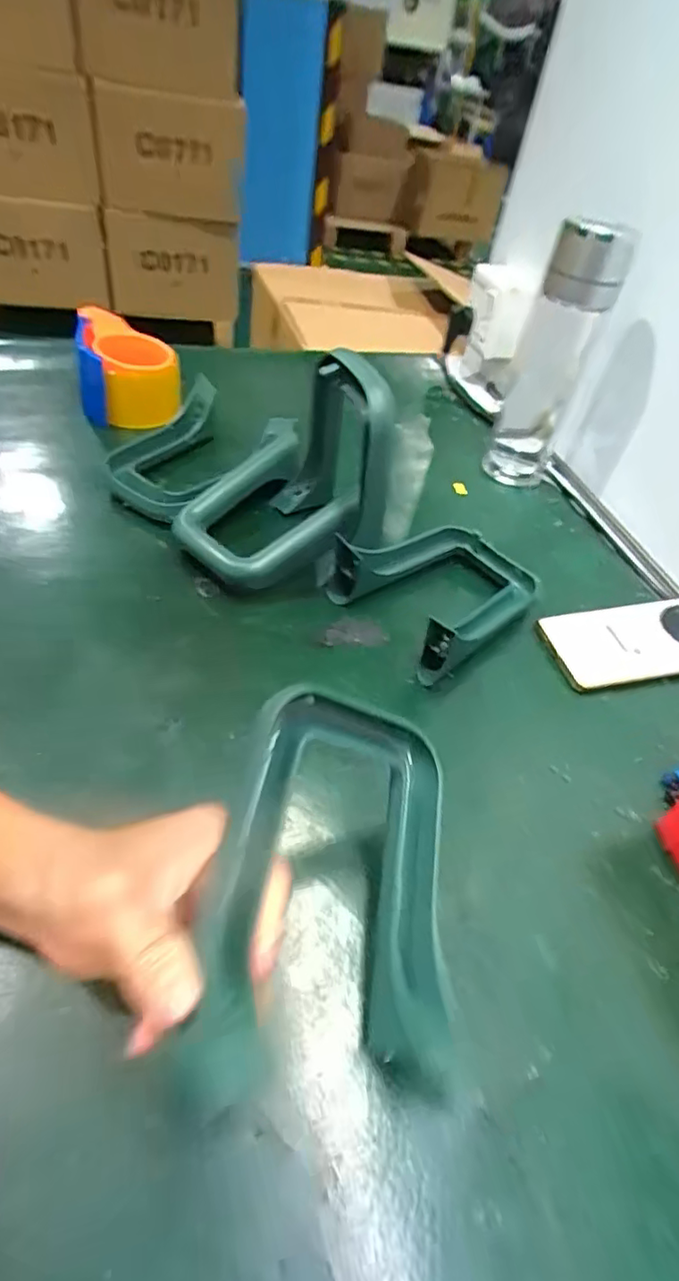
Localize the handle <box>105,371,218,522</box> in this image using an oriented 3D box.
[{"bbox_3d":[-0.163,-0.188,0.577,0.103,0.032,0.178,9,59,1],"label":"handle"}]

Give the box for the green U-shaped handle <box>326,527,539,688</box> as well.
[{"bbox_3d":[0.088,-0.051,0.492,0.157,0.049,0.128,-29,58,-32],"label":"green U-shaped handle"}]

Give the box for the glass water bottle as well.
[{"bbox_3d":[0.216,-0.281,0.599,0.072,0.236,0.065,20,47,9],"label":"glass water bottle"}]

